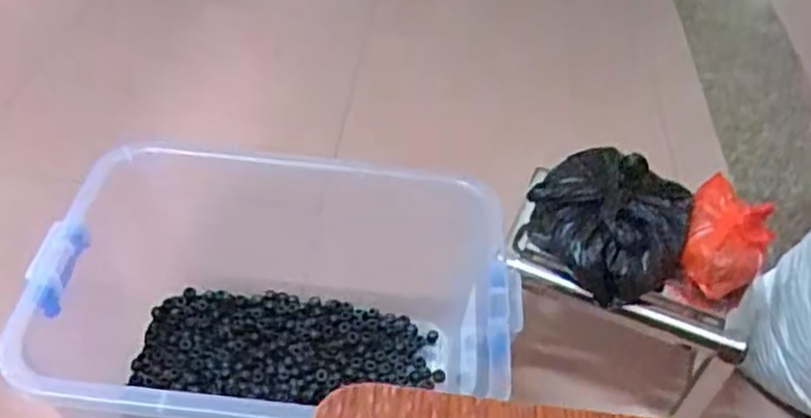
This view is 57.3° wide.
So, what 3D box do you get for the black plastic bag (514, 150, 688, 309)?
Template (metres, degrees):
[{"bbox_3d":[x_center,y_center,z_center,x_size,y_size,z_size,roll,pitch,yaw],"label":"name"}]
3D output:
[{"bbox_3d":[0.244,0.007,0.891,0.187,0.120,0.181,32,50,25],"label":"black plastic bag"}]

